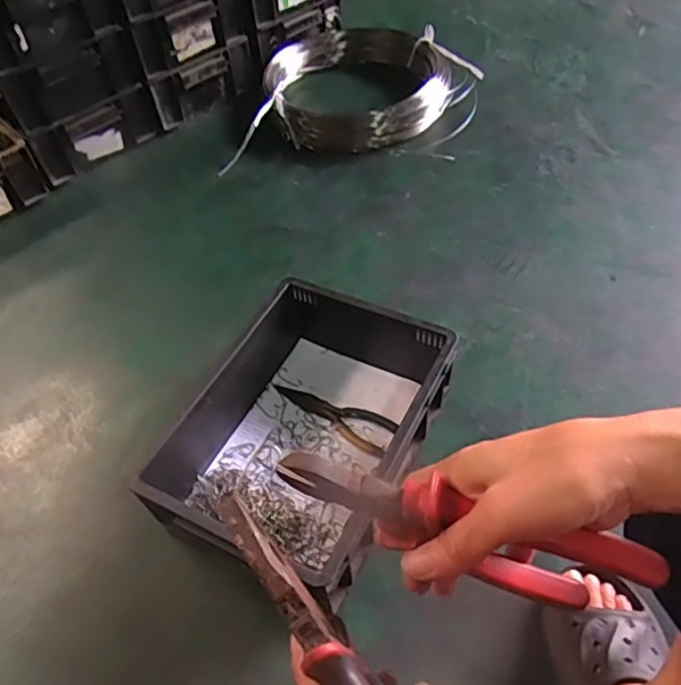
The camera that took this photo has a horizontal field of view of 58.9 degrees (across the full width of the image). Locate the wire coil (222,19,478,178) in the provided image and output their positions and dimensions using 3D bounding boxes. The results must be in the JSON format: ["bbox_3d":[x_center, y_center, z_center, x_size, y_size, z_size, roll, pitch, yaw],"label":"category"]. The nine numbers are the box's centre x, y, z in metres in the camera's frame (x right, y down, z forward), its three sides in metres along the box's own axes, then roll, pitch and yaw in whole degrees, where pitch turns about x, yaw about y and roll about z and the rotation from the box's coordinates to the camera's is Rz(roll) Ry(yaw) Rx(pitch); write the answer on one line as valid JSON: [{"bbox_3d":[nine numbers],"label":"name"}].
[{"bbox_3d":[0.058,-0.513,1.231,0.428,0.096,0.418,11,52,14],"label":"wire coil"}]

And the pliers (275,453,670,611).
[{"bbox_3d":[0.059,0.093,0.299,0.186,0.076,0.017,23,52,-9],"label":"pliers"}]

